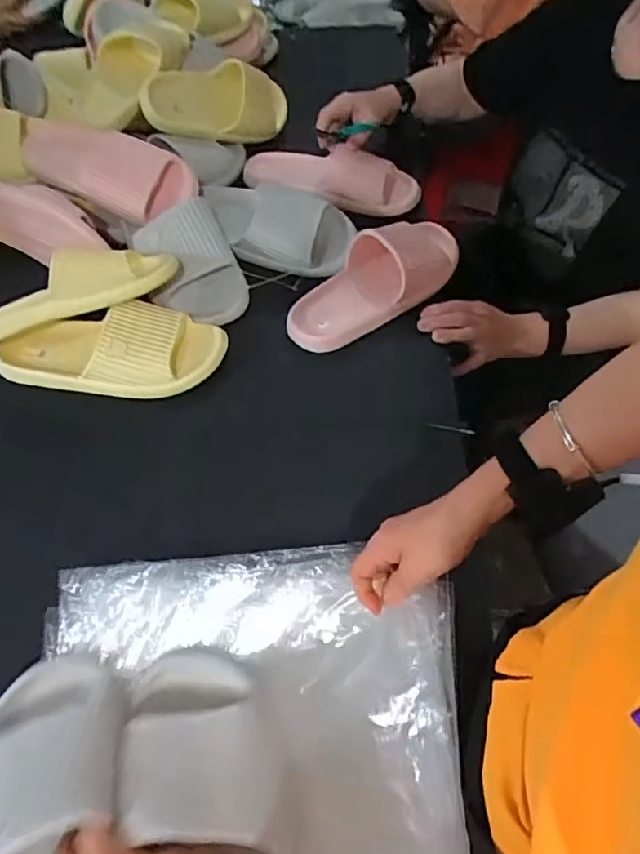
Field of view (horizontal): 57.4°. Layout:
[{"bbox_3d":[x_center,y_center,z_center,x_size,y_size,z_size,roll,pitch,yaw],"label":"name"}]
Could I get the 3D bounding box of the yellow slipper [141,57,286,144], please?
[{"bbox_3d":[-0.151,-0.506,0.909,0.246,0.102,0.069,-18,55,-31],"label":"yellow slipper"}]

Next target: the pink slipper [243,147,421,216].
[{"bbox_3d":[0.014,-0.371,0.862,0.256,0.064,0.102,16,58,13],"label":"pink slipper"}]

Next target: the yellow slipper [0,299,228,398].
[{"bbox_3d":[-0.243,-0.092,0.670,0.260,0.054,0.102,1,56,3],"label":"yellow slipper"}]

